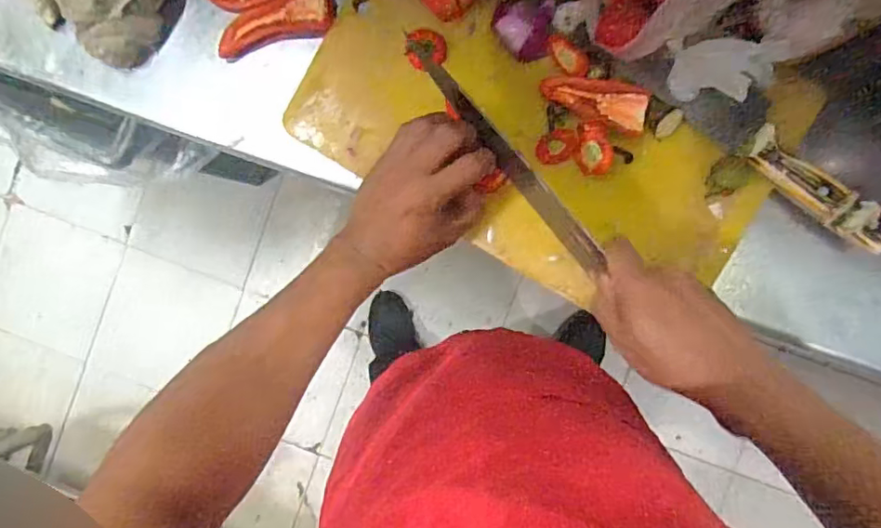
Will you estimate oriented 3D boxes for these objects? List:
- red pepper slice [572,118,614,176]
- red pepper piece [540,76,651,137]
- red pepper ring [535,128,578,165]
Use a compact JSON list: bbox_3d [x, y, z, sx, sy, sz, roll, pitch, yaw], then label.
[{"bbox_3d":[0.117,-0.089,0.420,0.025,0.020,0.042,1,91,3],"label":"red pepper slice"},{"bbox_3d":[0.117,-0.124,0.417,0.079,0.012,0.032,21,92,2],"label":"red pepper piece"},{"bbox_3d":[0.091,-0.091,0.429,0.030,0.005,0.025,-3,91,3],"label":"red pepper ring"}]

